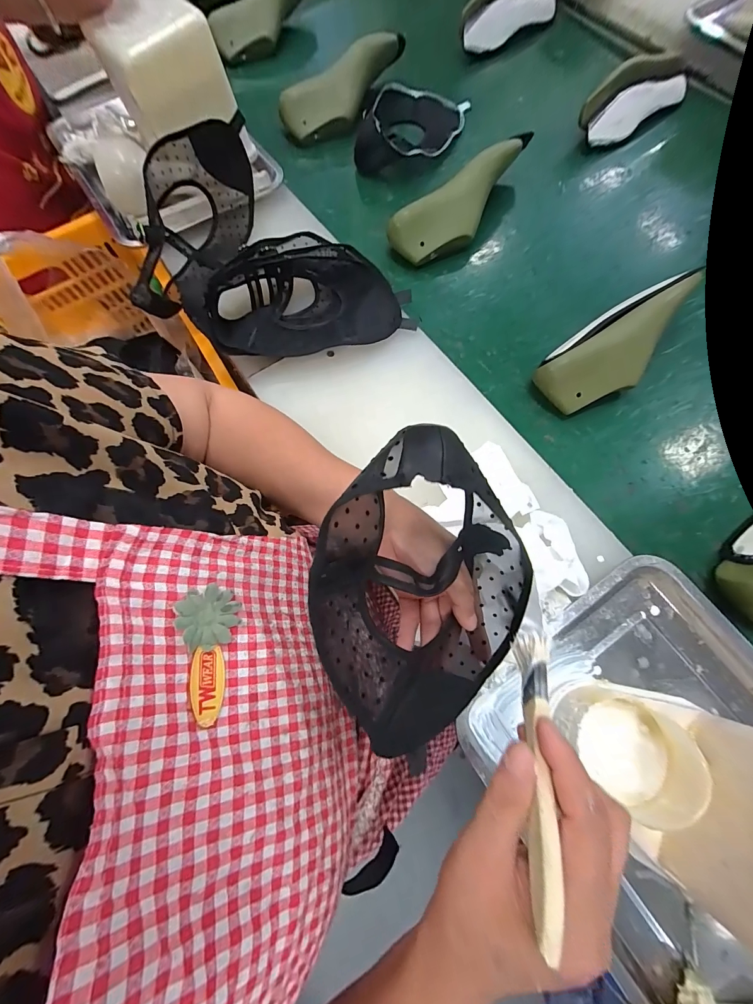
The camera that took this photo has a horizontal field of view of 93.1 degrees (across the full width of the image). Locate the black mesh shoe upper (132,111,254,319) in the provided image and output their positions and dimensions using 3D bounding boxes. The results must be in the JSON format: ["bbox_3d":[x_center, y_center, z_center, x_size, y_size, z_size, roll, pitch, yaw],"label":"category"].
[{"bbox_3d":[-0.273,-0.407,0.514,0.090,0.123,0.283,21,75,8],"label":"black mesh shoe upper"}]

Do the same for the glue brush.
[{"bbox_3d":[0.089,0.138,0.198,0.015,0.024,0.143,17,38,7],"label":"glue brush"}]

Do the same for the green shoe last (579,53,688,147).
[{"bbox_3d":[0.479,-0.745,0.655,0.247,0.089,0.069,-37,76,-9],"label":"green shoe last"}]

